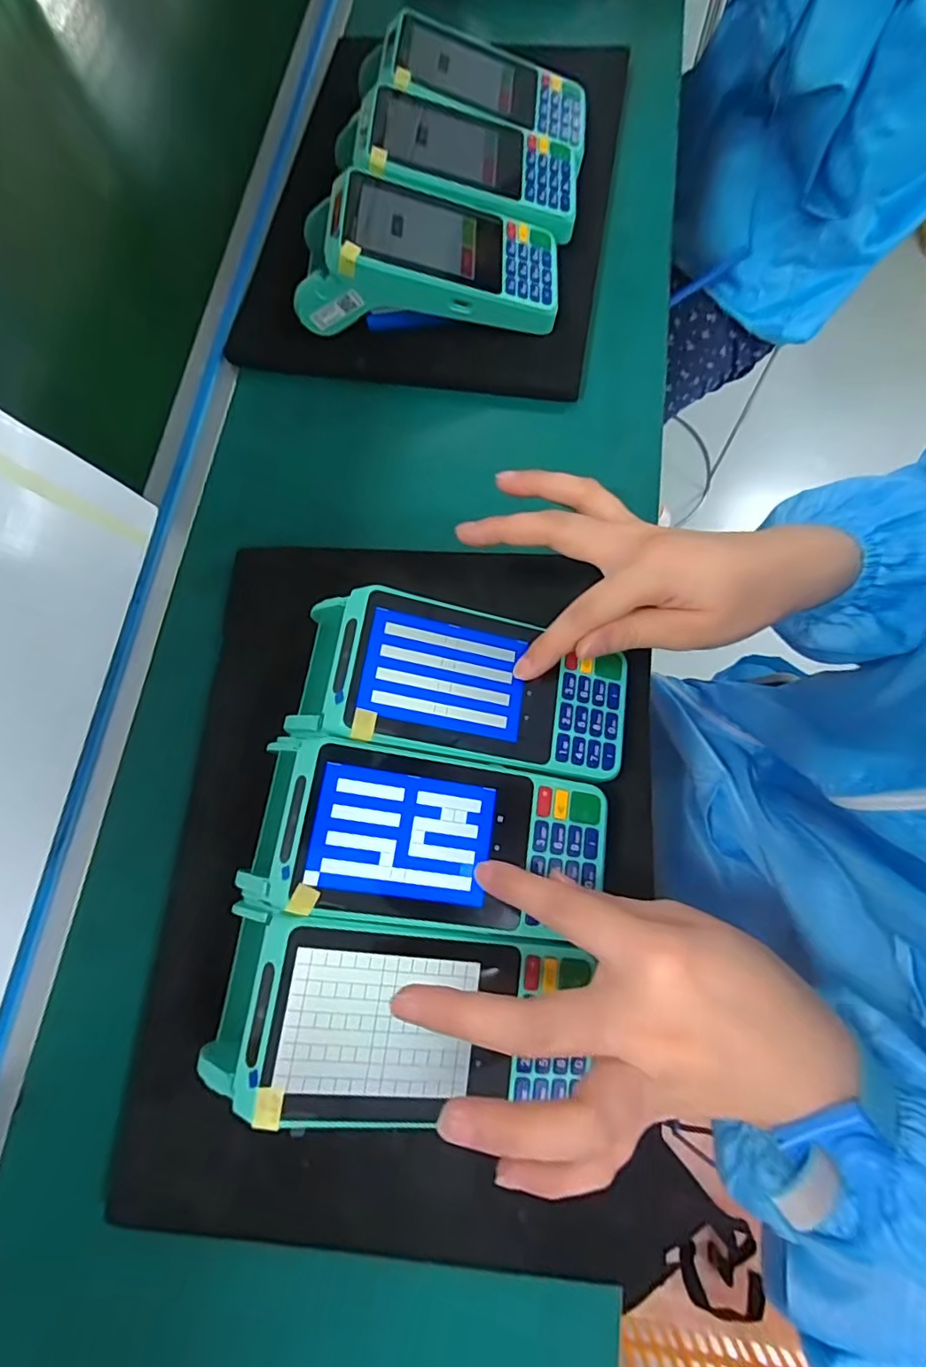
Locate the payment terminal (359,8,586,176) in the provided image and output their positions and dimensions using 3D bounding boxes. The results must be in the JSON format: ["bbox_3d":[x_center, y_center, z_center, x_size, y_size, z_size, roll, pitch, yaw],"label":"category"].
[{"bbox_3d":[0.008,-0.423,0.403,0.164,0.039,0.082,10,74,-9],"label":"payment terminal"}]

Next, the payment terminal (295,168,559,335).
[{"bbox_3d":[-0.020,-0.273,0.371,0.167,0.068,0.080,1,74,2],"label":"payment terminal"}]

